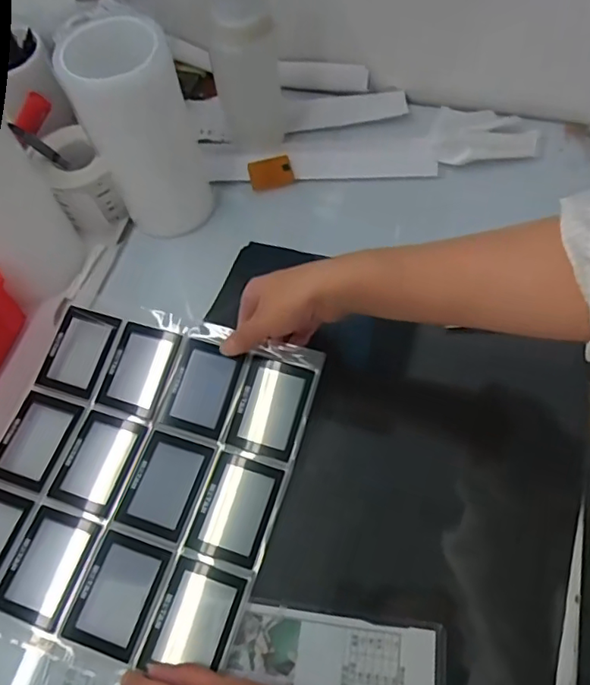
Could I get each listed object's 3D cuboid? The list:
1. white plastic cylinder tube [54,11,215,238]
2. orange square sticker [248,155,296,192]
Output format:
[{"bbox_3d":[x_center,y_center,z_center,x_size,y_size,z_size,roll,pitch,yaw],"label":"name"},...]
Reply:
[{"bbox_3d":[-0.154,-0.214,0.567,0.101,0.215,0.086,-18,62,-6],"label":"white plastic cylinder tube"},{"bbox_3d":[-0.029,-0.201,0.652,0.050,0.004,0.034,-13,87,5],"label":"orange square sticker"}]

